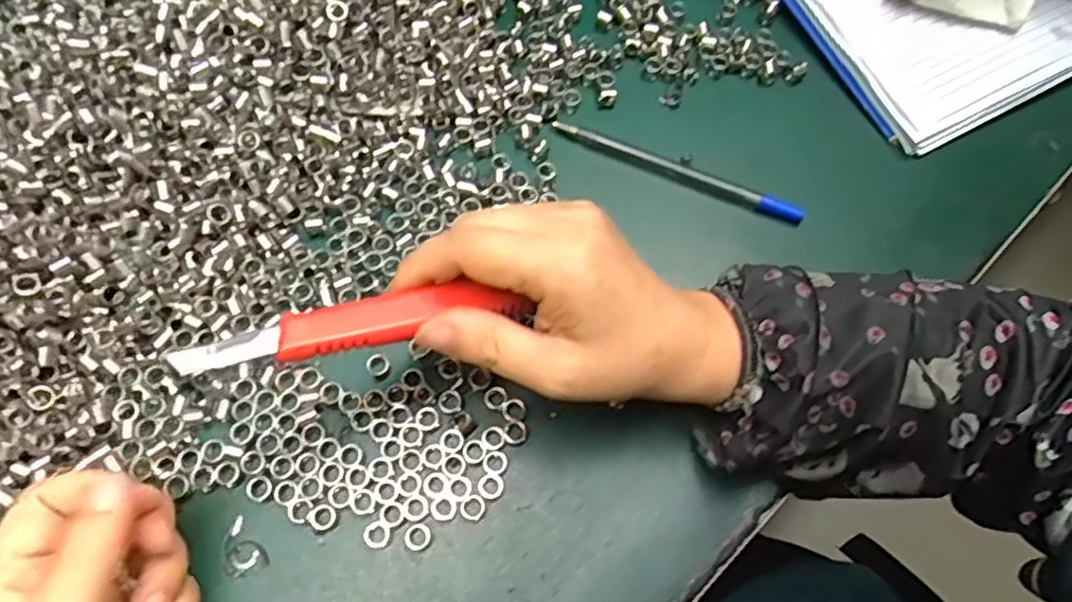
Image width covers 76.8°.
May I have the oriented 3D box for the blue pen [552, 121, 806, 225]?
[{"bbox_3d":[0.077,-0.072,0.365,0.140,0.005,0.011,25,68,8],"label":"blue pen"}]

